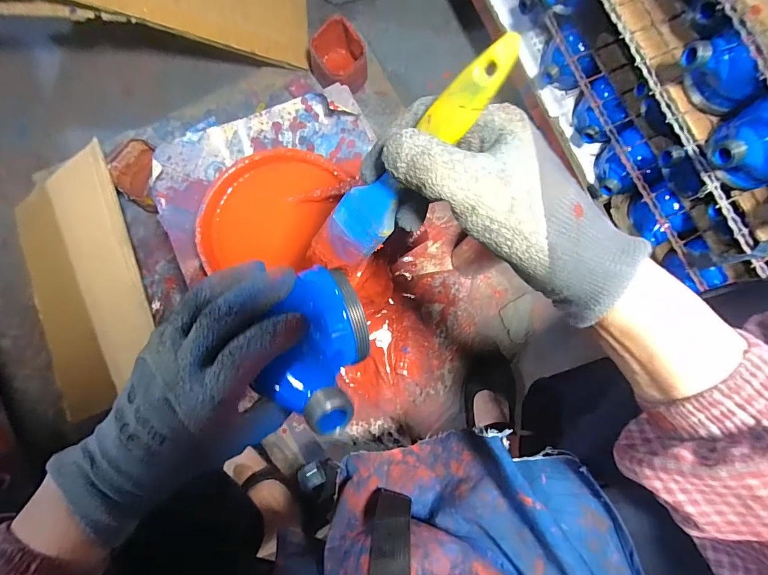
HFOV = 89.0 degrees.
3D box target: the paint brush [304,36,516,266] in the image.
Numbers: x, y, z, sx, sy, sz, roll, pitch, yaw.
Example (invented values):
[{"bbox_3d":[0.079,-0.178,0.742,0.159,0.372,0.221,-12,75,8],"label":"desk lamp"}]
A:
[{"bbox_3d":[0.006,-0.059,0.216,0.034,0.167,0.008,51,41,4],"label":"paint brush"}]

